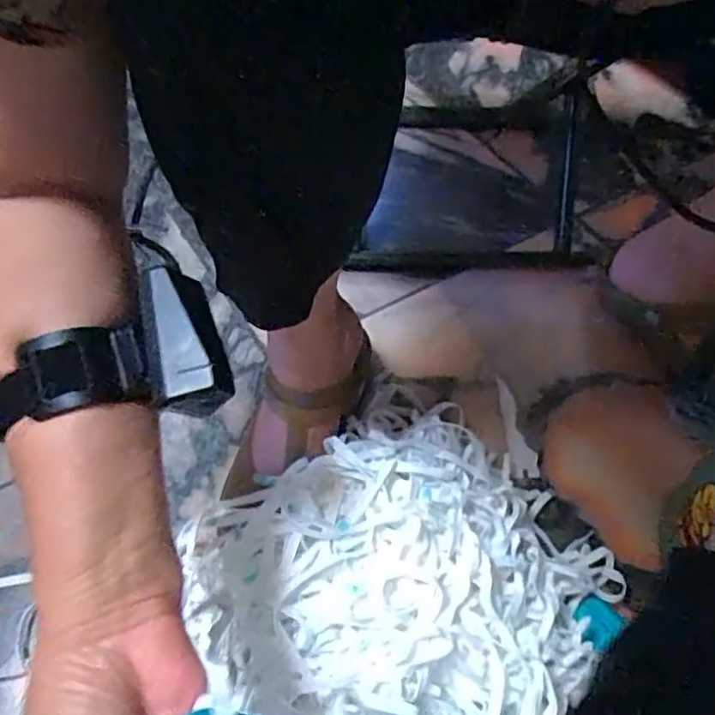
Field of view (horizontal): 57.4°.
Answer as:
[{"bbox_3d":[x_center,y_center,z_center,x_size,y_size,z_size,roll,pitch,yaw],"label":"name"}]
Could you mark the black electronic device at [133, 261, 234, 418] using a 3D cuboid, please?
[{"bbox_3d":[-0.082,-0.009,0.307,0.032,0.021,0.072,-16,70,-14],"label":"black electronic device"}]

